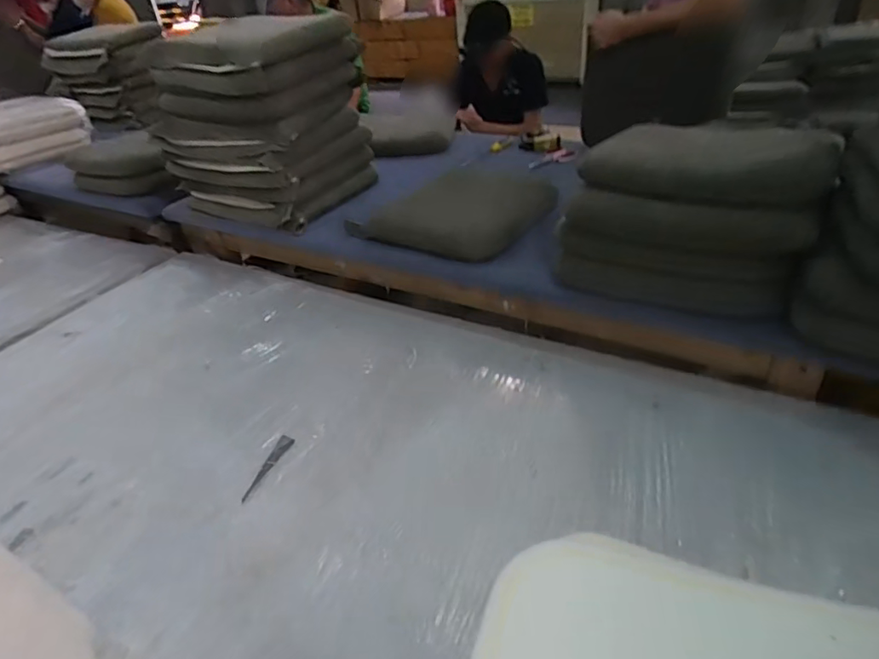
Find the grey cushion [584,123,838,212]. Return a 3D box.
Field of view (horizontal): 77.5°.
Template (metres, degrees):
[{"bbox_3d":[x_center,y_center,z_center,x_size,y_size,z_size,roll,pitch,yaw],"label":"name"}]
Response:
[{"bbox_3d":[0.547,-0.357,1.125,0.439,0.082,0.341,21,44,32],"label":"grey cushion"}]

